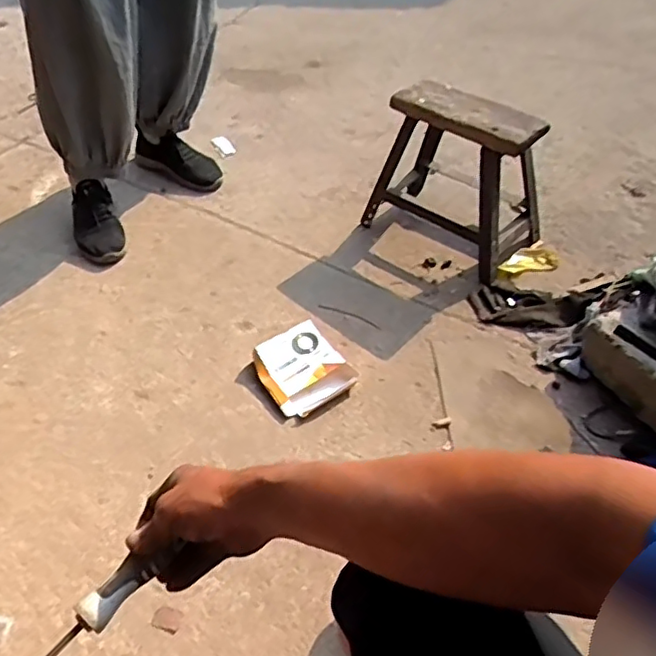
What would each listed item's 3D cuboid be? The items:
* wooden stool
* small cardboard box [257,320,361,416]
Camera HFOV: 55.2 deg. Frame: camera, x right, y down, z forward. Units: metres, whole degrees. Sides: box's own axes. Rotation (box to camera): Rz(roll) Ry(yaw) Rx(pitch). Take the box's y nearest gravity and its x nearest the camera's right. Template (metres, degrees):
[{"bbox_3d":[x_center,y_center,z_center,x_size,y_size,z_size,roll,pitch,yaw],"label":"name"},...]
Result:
[{"bbox_3d":[0.252,-0.289,1.198,0.302,0.311,0.183,34,55,26],"label":"wooden stool"},{"bbox_3d":[-0.041,0.067,1.013,0.132,0.032,0.144,-25,49,-22],"label":"small cardboard box"}]

